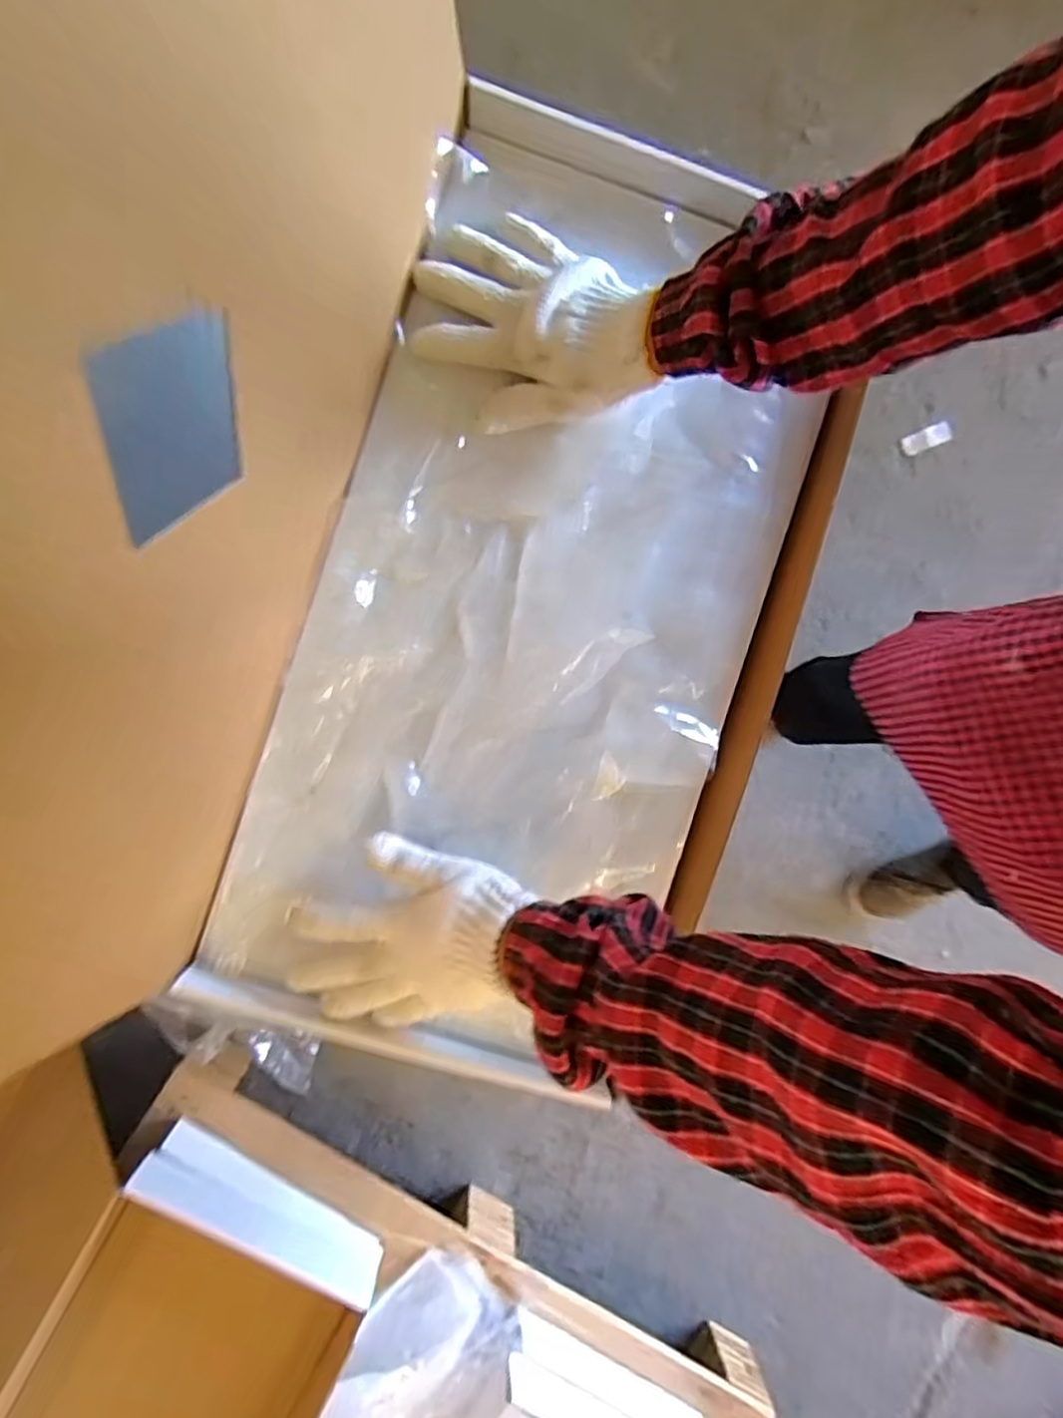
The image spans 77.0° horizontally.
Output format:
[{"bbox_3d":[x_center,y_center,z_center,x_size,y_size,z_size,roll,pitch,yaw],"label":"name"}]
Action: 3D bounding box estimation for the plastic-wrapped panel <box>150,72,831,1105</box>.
[{"bbox_3d":[0.005,-0.075,0.473,0.300,0.039,0.632,18,91,-4],"label":"plastic-wrapped panel"}]

